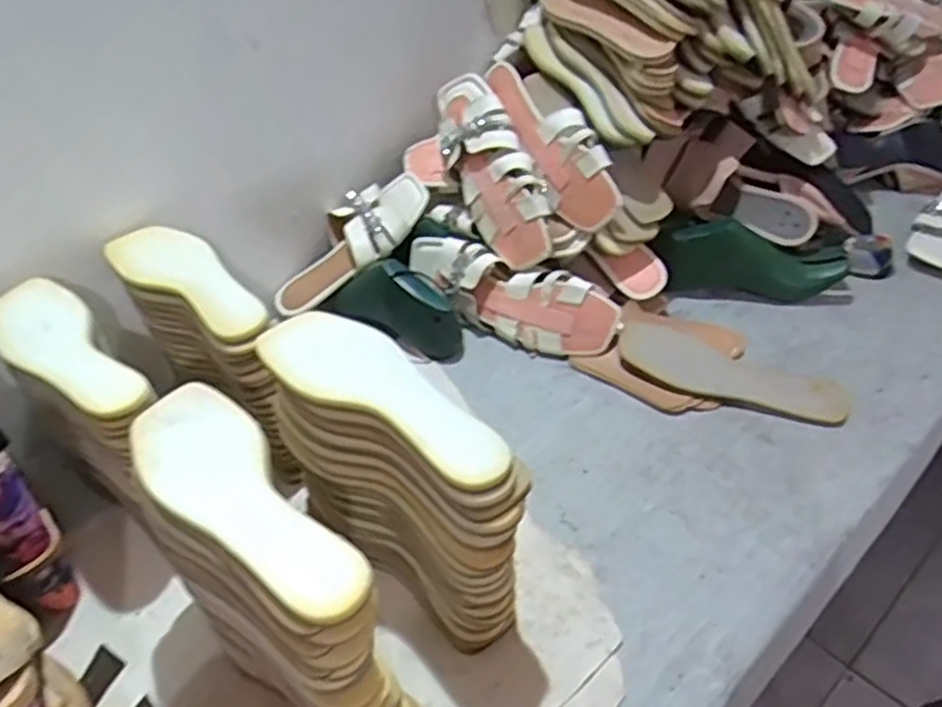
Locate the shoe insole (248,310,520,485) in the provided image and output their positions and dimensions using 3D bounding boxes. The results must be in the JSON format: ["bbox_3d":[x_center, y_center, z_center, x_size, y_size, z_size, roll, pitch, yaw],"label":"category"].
[{"bbox_3d":[-0.066,0.024,0.571,0.234,0.020,0.072,25,50,29],"label":"shoe insole"}]

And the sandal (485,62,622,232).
[{"bbox_3d":[0.095,-0.253,0.895,0.052,0.096,0.236,-32,81,-27],"label":"sandal"}]

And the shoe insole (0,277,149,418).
[{"bbox_3d":[-0.366,-0.006,0.662,0.079,0.022,0.218,-33,49,-27],"label":"shoe insole"}]

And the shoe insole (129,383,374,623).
[{"bbox_3d":[-0.159,0.094,0.503,0.079,0.012,0.247,-32,49,-27],"label":"shoe insole"}]

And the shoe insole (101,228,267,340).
[{"bbox_3d":[-0.274,-0.074,0.727,0.233,0.012,0.076,31,53,33],"label":"shoe insole"}]

